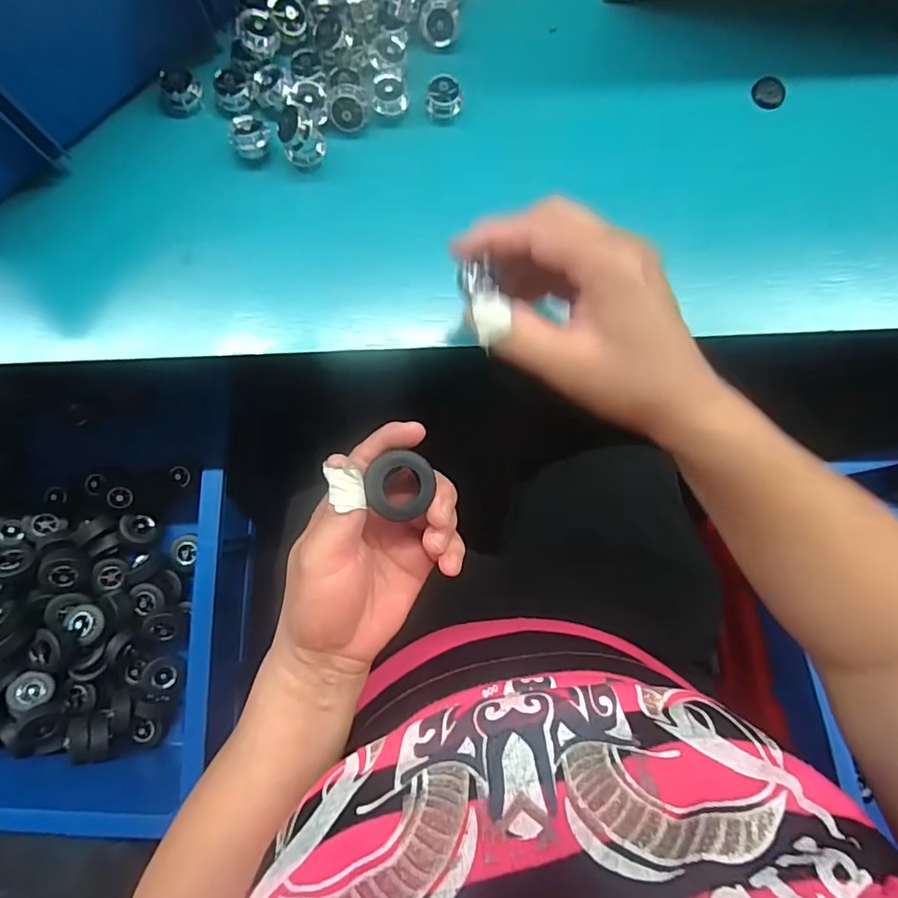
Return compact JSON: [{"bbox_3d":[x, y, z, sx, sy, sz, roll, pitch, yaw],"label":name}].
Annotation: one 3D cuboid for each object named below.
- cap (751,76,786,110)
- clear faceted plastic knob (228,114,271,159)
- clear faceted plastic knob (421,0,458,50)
[{"bbox_3d":[0.214,-0.238,0.352,0.020,0.005,0.022,0,86,-2],"label":"cap"},{"bbox_3d":[-0.122,-0.191,0.324,0.023,0.013,0.023,-3,86,-3],"label":"clear faceted plastic knob"},{"bbox_3d":[-0.006,-0.270,0.333,0.022,0.016,0.025,4,85,-2],"label":"clear faceted plastic knob"}]

